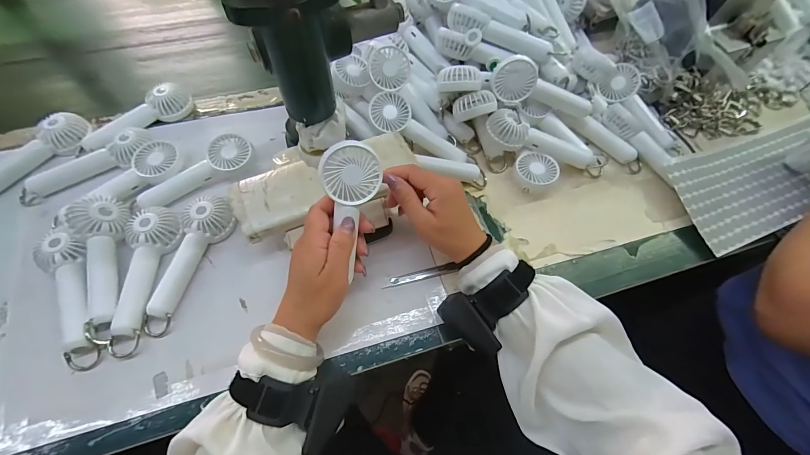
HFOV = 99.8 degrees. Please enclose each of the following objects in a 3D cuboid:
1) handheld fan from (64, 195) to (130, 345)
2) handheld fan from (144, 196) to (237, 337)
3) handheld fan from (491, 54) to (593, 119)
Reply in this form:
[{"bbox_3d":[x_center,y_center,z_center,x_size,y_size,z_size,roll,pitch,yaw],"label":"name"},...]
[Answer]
[{"bbox_3d":[-0.334,0.043,0.376,0.049,0.037,0.162,-11,77,-8],"label":"handheld fan"},{"bbox_3d":[-0.243,0.037,0.387,0.052,0.032,0.161,7,62,1],"label":"handheld fan"},{"bbox_3d":[0.188,-0.183,0.459,0.148,0.050,0.042,15,61,-13],"label":"handheld fan"}]

